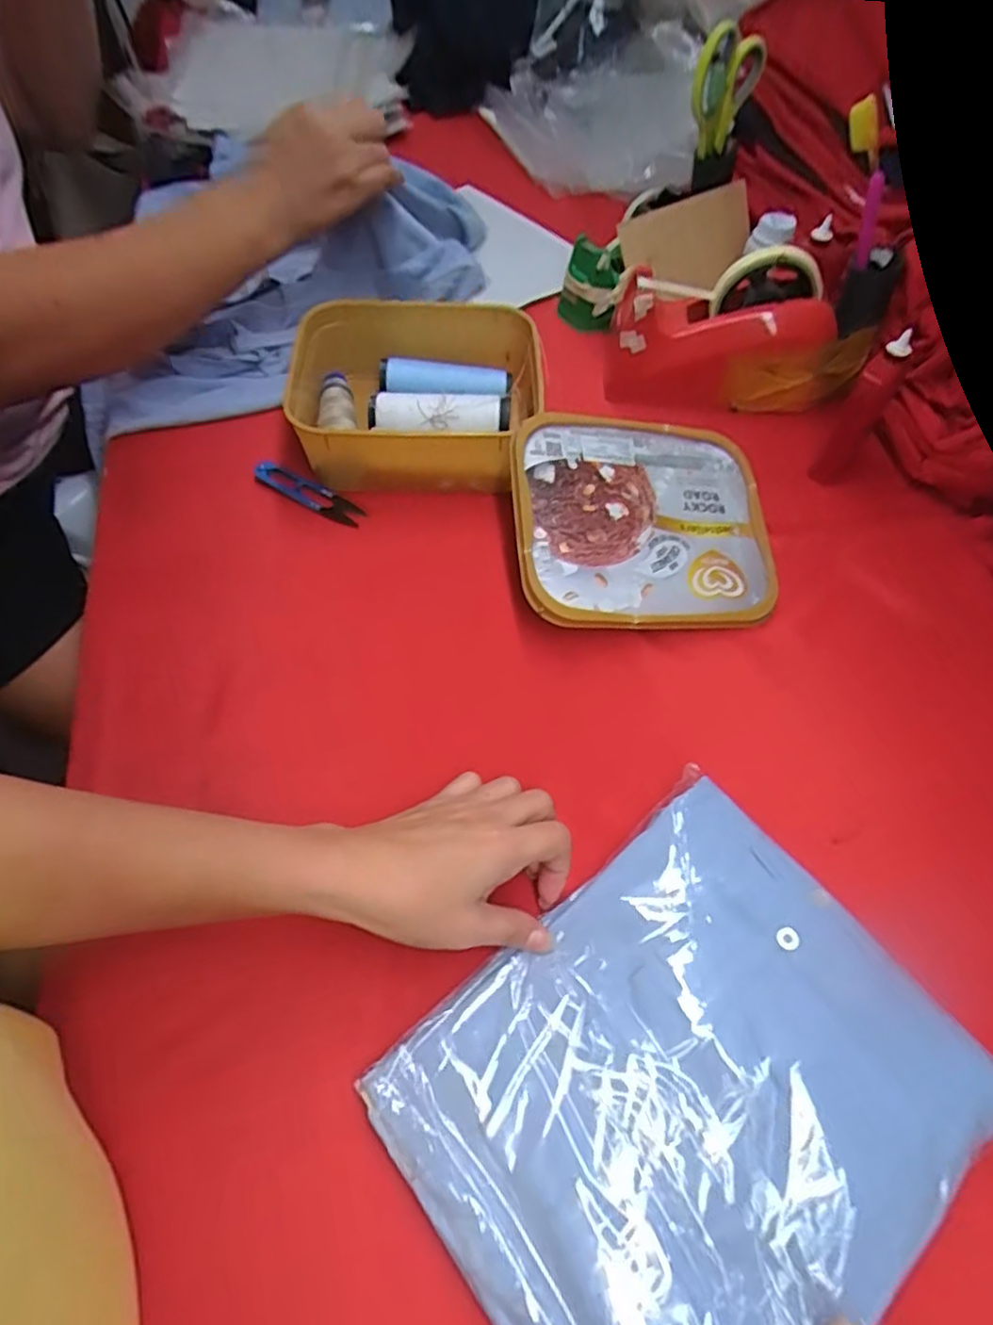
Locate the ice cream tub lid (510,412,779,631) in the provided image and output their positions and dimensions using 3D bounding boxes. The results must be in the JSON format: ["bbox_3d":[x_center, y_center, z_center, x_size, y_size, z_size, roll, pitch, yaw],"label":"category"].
[{"bbox_3d":[0.109,-0.105,0.472,0.195,0.009,0.168,1,73,-14],"label":"ice cream tub lid"}]

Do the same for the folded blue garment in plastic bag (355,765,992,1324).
[{"bbox_3d":[0.094,0.205,0.303,0.244,0.024,0.210,-34,65,-20],"label":"folded blue garment in plastic bag"}]

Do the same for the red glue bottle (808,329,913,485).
[{"bbox_3d":[0.290,-0.198,0.509,0.029,0.116,0.069,33,60,14],"label":"red glue bottle"}]

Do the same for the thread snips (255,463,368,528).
[{"bbox_3d":[-0.151,-0.136,0.517,0.102,0.011,0.022,29,59,11],"label":"thread snips"}]

